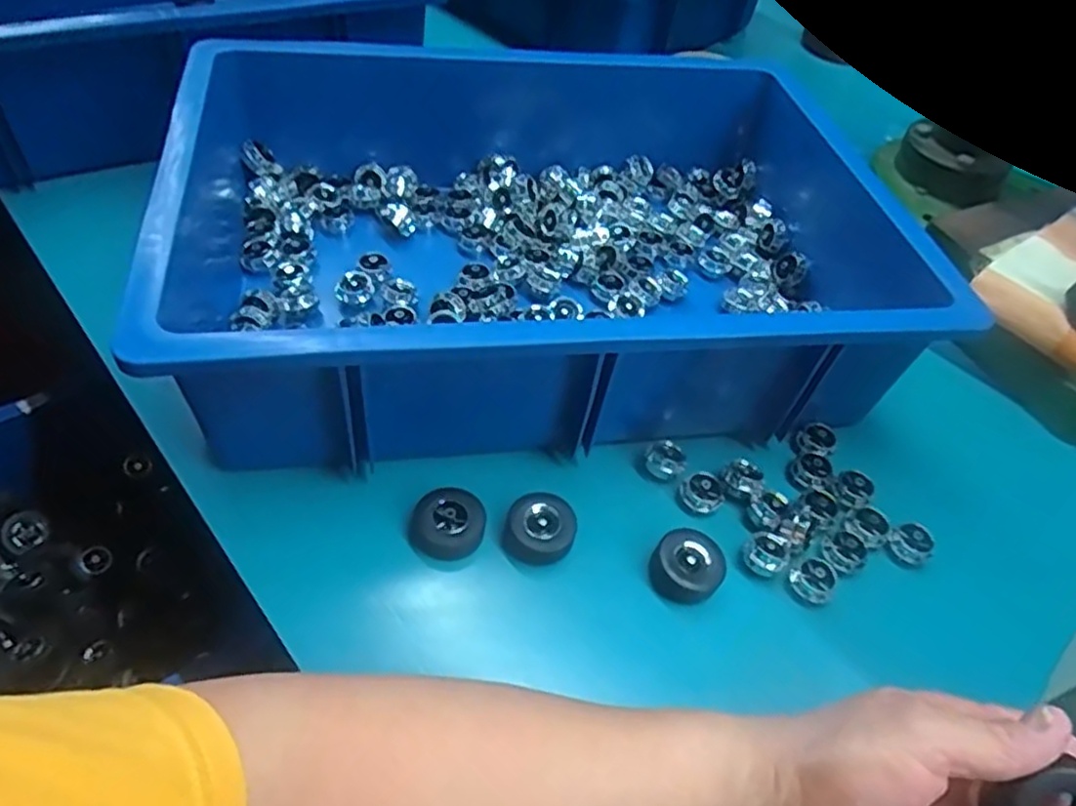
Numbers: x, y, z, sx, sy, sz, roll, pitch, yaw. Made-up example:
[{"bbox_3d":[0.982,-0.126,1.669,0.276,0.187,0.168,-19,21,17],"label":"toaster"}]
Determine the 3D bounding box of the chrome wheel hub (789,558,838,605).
[{"bbox_3d":[0.152,0.097,0.392,0.024,0.012,0.022,3,50,-4],"label":"chrome wheel hub"}]

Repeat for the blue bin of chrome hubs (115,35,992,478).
[{"bbox_3d":[0.000,-0.137,0.484,0.468,0.109,0.347,-5,51,-10],"label":"blue bin of chrome hubs"}]

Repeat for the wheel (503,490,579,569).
[{"bbox_3d":[0.001,0.066,0.384,0.037,0.013,0.040,3,50,-4],"label":"wheel"}]

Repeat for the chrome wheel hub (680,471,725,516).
[{"bbox_3d":[0.096,0.053,0.420,0.025,0.011,0.024,3,50,-4],"label":"chrome wheel hub"}]

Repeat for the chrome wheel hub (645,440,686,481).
[{"bbox_3d":[0.078,0.034,0.433,0.023,0.012,0.021,3,50,-4],"label":"chrome wheel hub"}]

